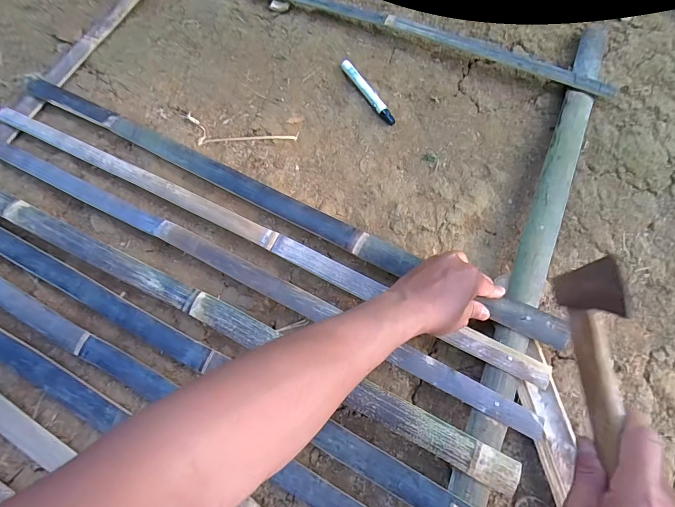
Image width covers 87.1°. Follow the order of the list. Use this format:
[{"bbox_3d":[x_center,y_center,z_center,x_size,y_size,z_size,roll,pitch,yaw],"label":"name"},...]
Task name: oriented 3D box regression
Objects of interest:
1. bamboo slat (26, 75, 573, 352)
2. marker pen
[{"bbox_3d":[-0.125,-0.091,0.505,0.885,0.019,0.036,26,73,12],"label":"bamboo slat"},{"bbox_3d":[0.049,-0.261,0.576,0.017,0.018,0.142,-31,71,-9],"label":"marker pen"}]

